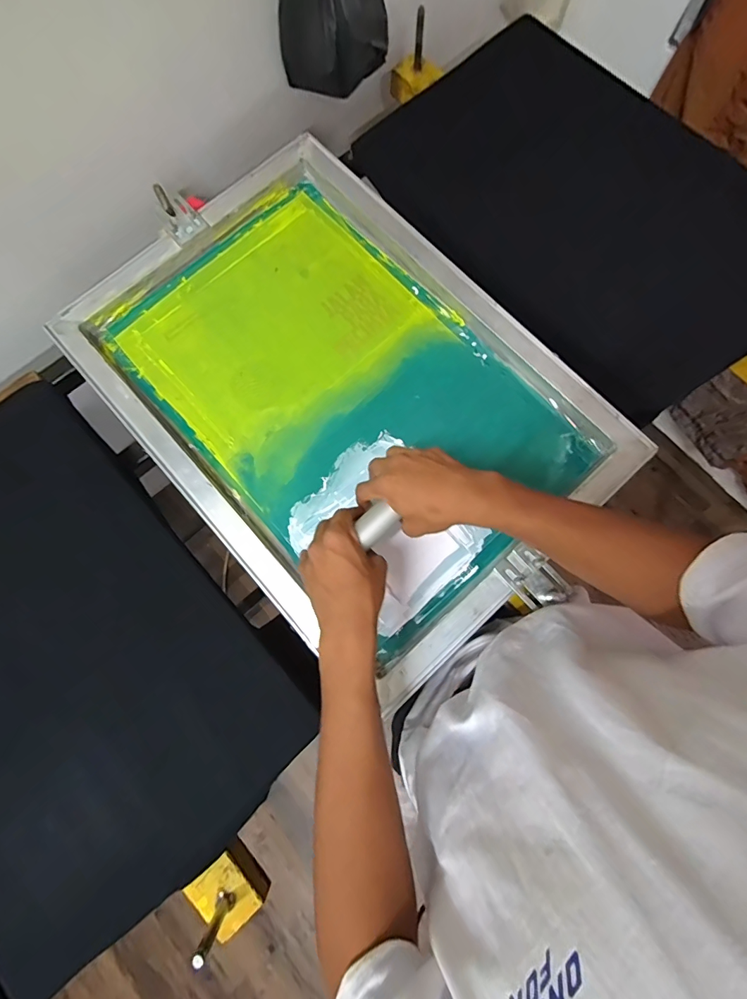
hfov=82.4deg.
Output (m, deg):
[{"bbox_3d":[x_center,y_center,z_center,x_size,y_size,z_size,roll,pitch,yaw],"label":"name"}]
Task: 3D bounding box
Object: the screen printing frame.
[{"bbox_3d":[-0.050,-0.149,0.562,0.465,0.038,0.666,-42,82,-6],"label":"screen printing frame"}]

